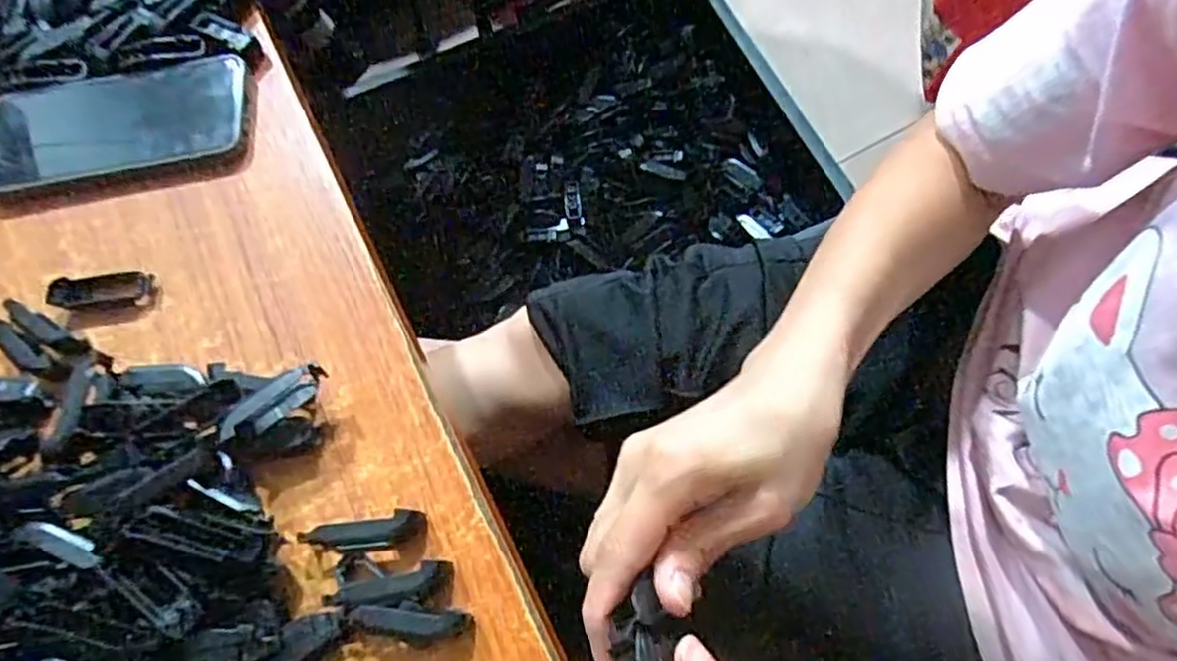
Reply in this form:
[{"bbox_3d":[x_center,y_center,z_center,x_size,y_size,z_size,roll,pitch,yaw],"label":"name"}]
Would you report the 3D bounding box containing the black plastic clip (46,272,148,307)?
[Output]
[{"bbox_3d":[-0.280,-0.025,0.402,0.052,0.008,0.016,-9,65,2],"label":"black plastic clip"}]

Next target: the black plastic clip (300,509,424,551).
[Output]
[{"bbox_3d":[-0.103,0.093,0.324,0.056,0.015,0.013,-14,65,0],"label":"black plastic clip"}]

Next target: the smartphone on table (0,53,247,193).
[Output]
[{"bbox_3d":[-0.292,-0.132,0.438,0.158,0.013,0.077,-9,65,2],"label":"smartphone on table"}]

